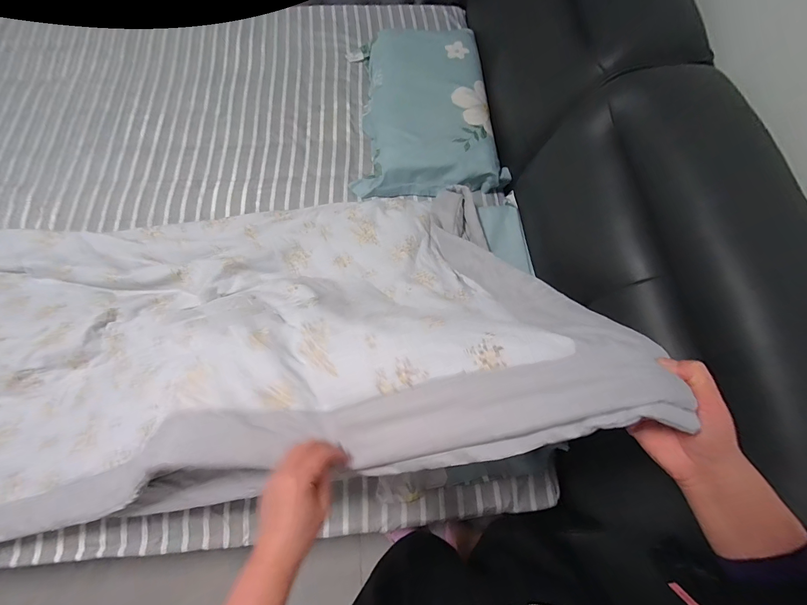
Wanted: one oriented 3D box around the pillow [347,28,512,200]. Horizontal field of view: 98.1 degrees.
[{"bbox_3d":[0.055,-0.649,1.126,0.451,0.111,0.659,-6,71,-5],"label":"pillow"}]

